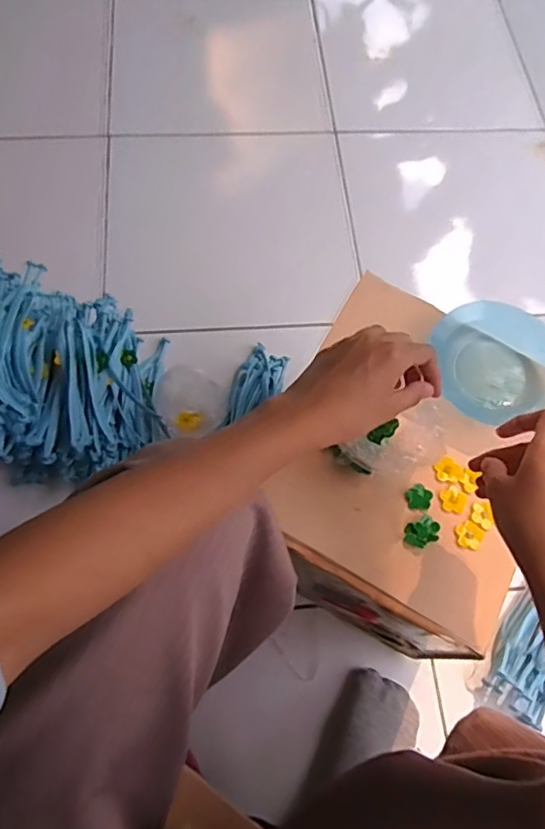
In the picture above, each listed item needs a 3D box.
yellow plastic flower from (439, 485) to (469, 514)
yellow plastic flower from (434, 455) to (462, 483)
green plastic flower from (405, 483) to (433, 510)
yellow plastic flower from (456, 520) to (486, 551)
[{"bbox_3d":[0.160,0.076,0.495,0.022,0.004,0.023,1,67,-3],"label":"yellow plastic flower"},{"bbox_3d":[0.159,0.051,0.505,0.023,0.004,0.023,38,70,12],"label":"yellow plastic flower"},{"bbox_3d":[0.130,0.073,0.495,0.024,0.007,0.022,1,67,-3],"label":"green plastic flower"},{"bbox_3d":[0.170,0.104,0.483,0.023,0.004,0.025,1,67,-3],"label":"yellow plastic flower"}]

